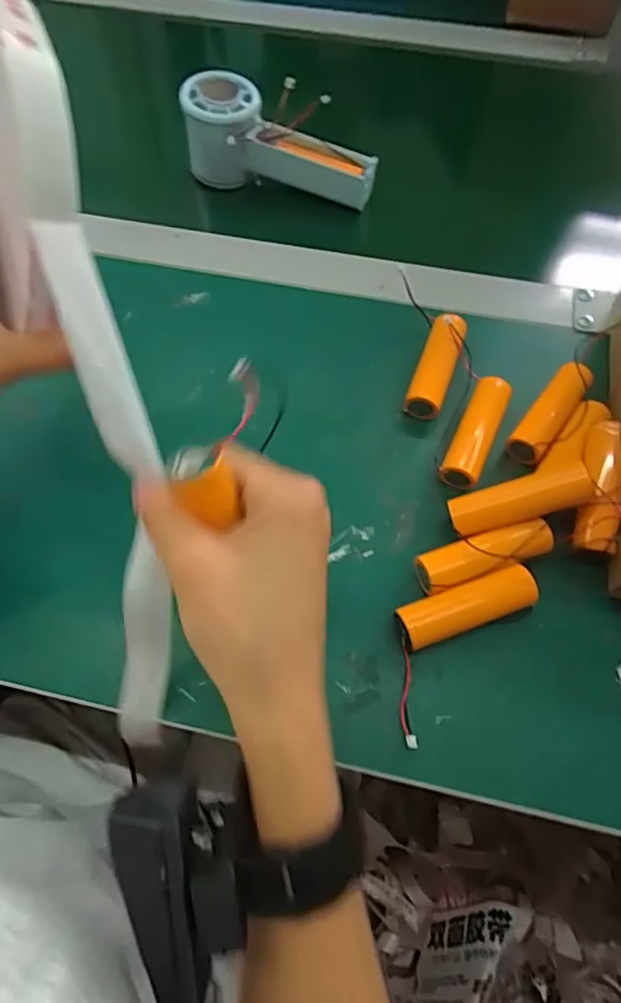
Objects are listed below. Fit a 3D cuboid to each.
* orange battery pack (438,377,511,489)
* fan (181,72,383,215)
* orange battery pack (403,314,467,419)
[{"bbox_3d":[0.098,-0.041,0.337,0.022,0.016,0.073,23,66,11],"label":"orange battery pack"},{"bbox_3d":[-0.025,-0.271,0.447,0.150,0.063,0.048,19,64,-5],"label":"fan"},{"bbox_3d":[0.079,-0.086,0.355,0.022,0.015,0.069,19,77,9],"label":"orange battery pack"}]

